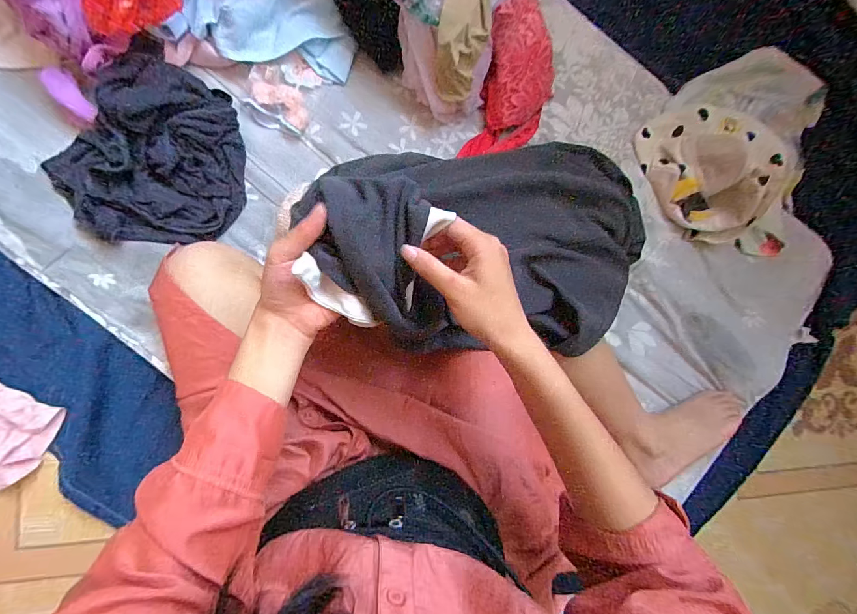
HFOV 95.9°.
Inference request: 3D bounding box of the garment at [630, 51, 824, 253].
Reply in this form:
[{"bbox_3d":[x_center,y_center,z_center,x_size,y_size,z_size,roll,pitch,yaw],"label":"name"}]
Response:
[{"bbox_3d":[0.549,-0.268,0.689,0.314,0.064,0.292,1,86,-10],"label":"garment"}]

